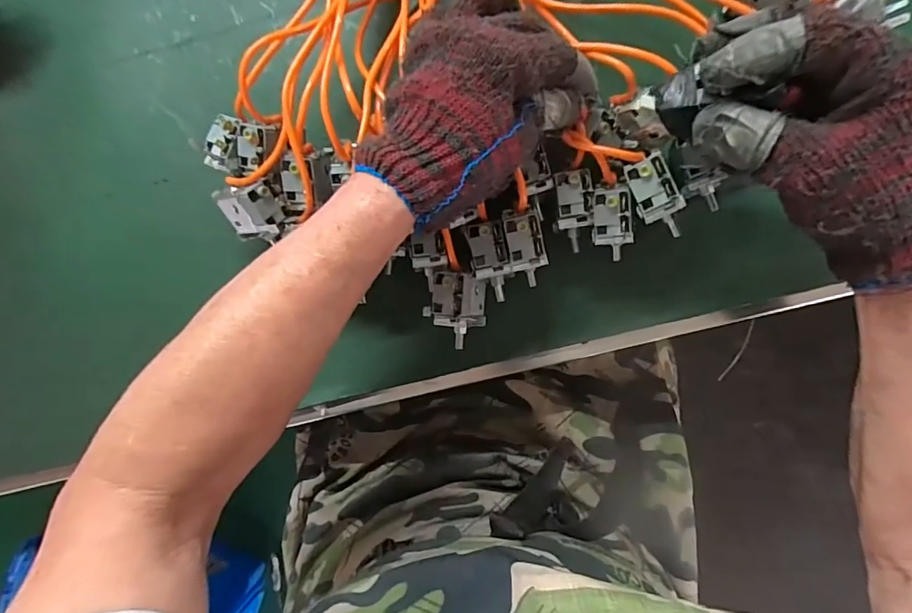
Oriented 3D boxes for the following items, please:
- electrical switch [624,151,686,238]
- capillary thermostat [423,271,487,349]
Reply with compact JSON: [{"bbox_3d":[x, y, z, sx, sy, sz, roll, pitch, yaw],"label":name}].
[{"bbox_3d":[0.127,-0.069,0.298,0.025,0.016,0.052,-24,102,23],"label":"electrical switch"},{"bbox_3d":[0.000,0.003,0.339,0.041,0.046,0.054,-1,89,5],"label":"capillary thermostat"}]

